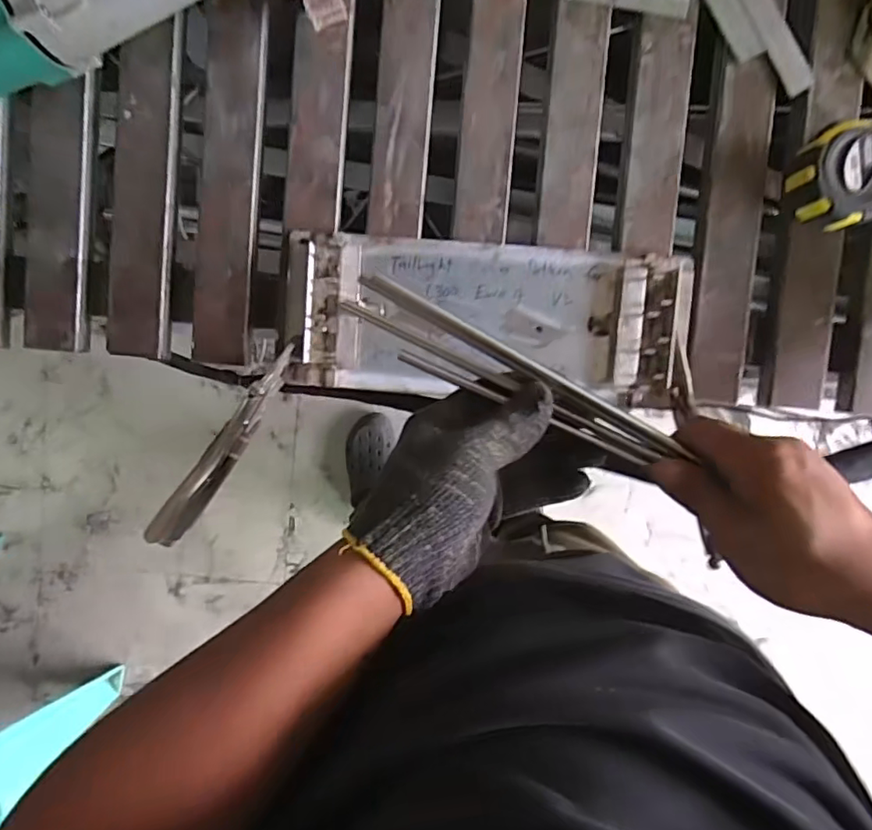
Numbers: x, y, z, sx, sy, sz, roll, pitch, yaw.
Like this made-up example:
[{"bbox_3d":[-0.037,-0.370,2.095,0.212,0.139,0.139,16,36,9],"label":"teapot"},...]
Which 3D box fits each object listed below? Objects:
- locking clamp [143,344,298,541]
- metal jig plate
[{"bbox_3d":[-0.180,0.027,0.507,0.023,0.052,0.192,35,93,-2],"label":"locking clamp"},{"bbox_3d":[0.047,-0.086,0.526,0.355,0.026,0.135,3,94,-1],"label":"metal jig plate"}]

